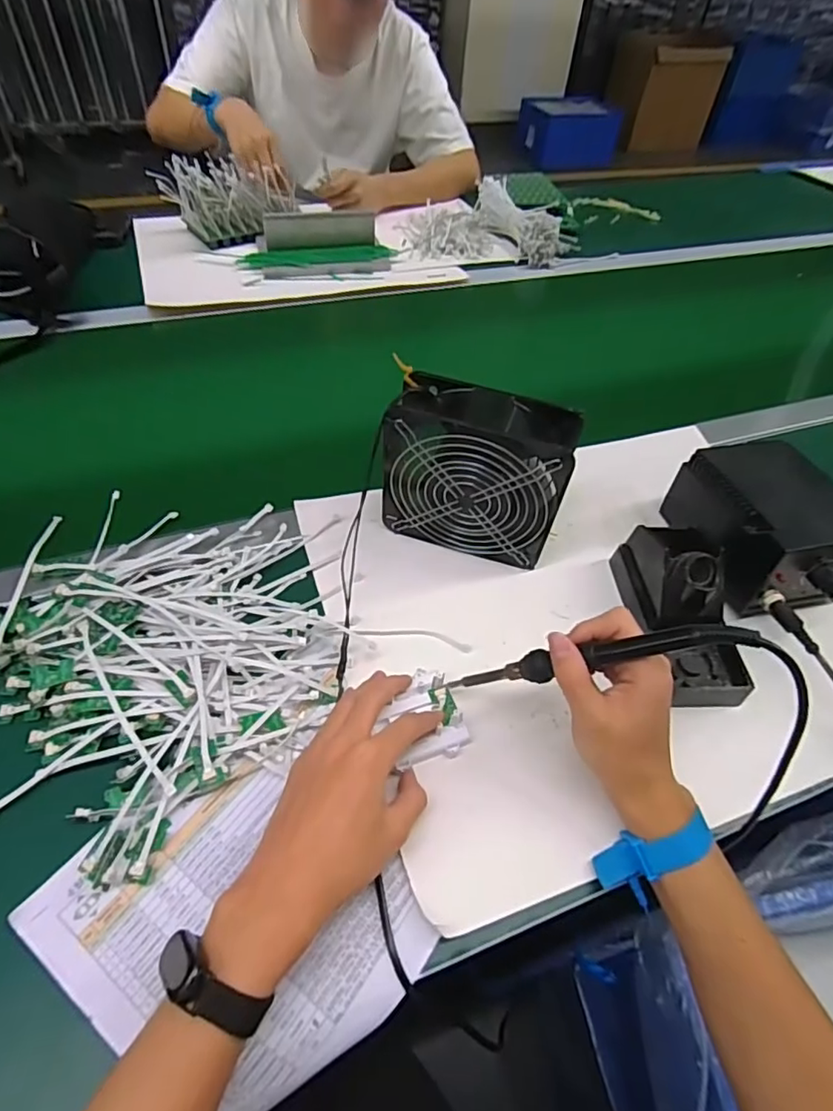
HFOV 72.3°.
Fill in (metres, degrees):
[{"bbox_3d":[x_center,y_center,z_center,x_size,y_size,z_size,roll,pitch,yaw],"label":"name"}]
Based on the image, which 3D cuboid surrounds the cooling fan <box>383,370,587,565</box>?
[{"bbox_3d":[0.050,-0.071,0.507,0.155,0.142,0.064,15,52,7],"label":"cooling fan"}]

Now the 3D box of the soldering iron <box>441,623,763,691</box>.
[{"bbox_3d":[0.102,0.067,0.367,0.014,0.207,0.016,43,46,-28],"label":"soldering iron"}]

